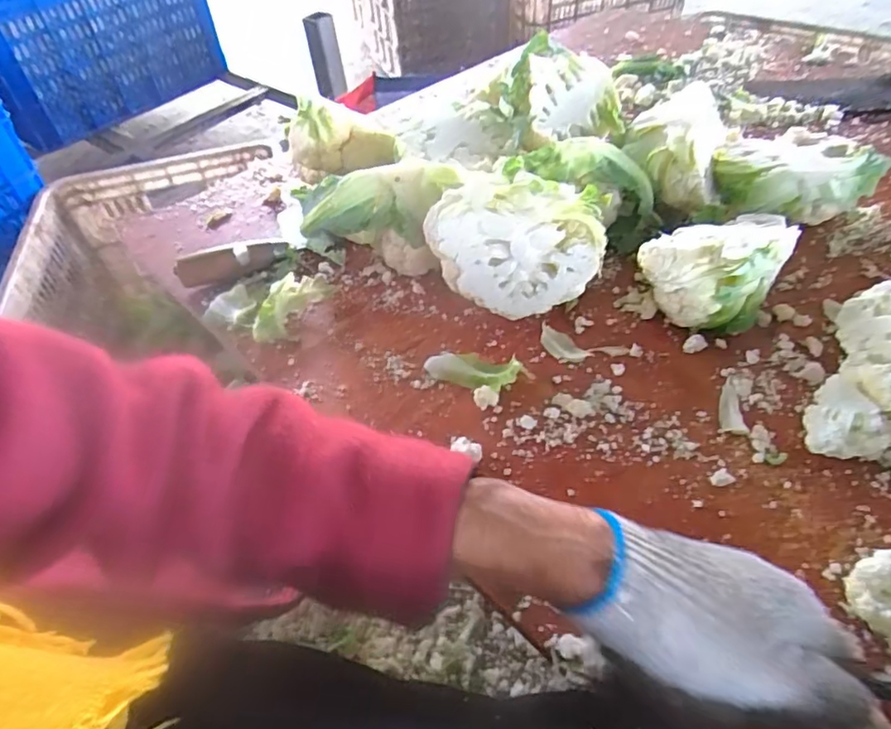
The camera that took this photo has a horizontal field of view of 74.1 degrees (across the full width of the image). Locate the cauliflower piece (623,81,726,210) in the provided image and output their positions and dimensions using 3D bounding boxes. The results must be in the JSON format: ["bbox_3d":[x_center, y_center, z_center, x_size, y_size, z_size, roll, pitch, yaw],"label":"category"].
[{"bbox_3d":[0.203,-0.195,0.521,0.085,0.071,0.090,12,51,16],"label":"cauliflower piece"}]

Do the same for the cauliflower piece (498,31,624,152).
[{"bbox_3d":[0.115,-0.254,0.560,0.111,0.076,0.075,-23,50,-14],"label":"cauliflower piece"}]

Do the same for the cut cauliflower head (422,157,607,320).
[{"bbox_3d":[0.050,-0.083,0.446,0.128,0.113,0.057,12,50,16],"label":"cut cauliflower head"}]

